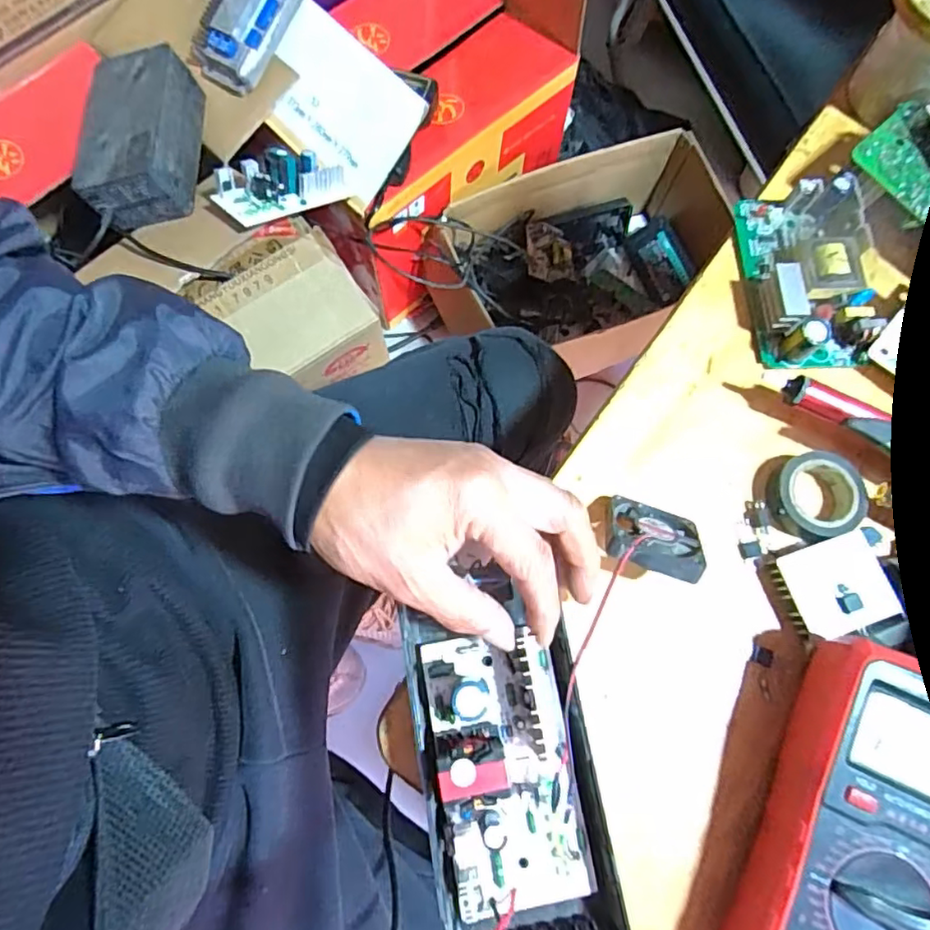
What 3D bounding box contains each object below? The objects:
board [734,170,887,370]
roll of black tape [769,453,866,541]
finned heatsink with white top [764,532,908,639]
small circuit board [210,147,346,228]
[{"bbox_3d":[0.221,-0.123,0.378,0.066,0.029,0.121,-3,74,-2],"label":"board"},{"bbox_3d":[0.205,0.018,0.342,0.049,0.017,0.048,0,74,-1],"label":"roll of black tape"},{"bbox_3d":[0.204,0.068,0.326,0.054,0.012,0.048,-16,75,-6],"label":"finned heatsink with white top"},{"bbox_3d":[-0.209,-0.318,0.672,0.138,0.033,0.071,-25,76,-8],"label":"small circuit board"}]

